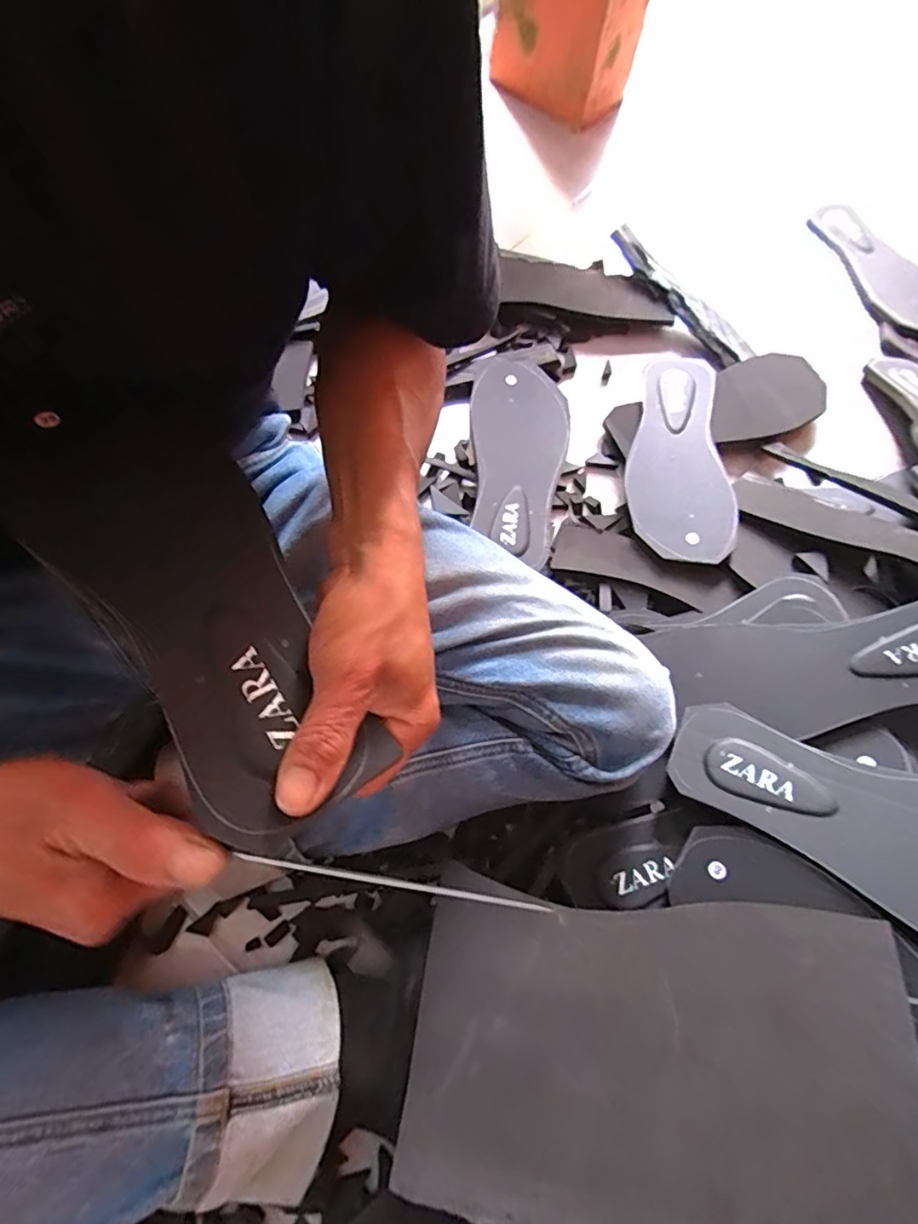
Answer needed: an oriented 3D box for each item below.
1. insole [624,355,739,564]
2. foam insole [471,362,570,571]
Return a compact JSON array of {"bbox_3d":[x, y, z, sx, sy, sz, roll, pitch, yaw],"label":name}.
[{"bbox_3d":[0.222,-0.165,0.563,0.097,0.015,0.256,7,69,-2],"label":"insole"},{"bbox_3d":[0.062,-0.159,0.566,0.096,0.019,0.238,2,67,-2],"label":"foam insole"}]

